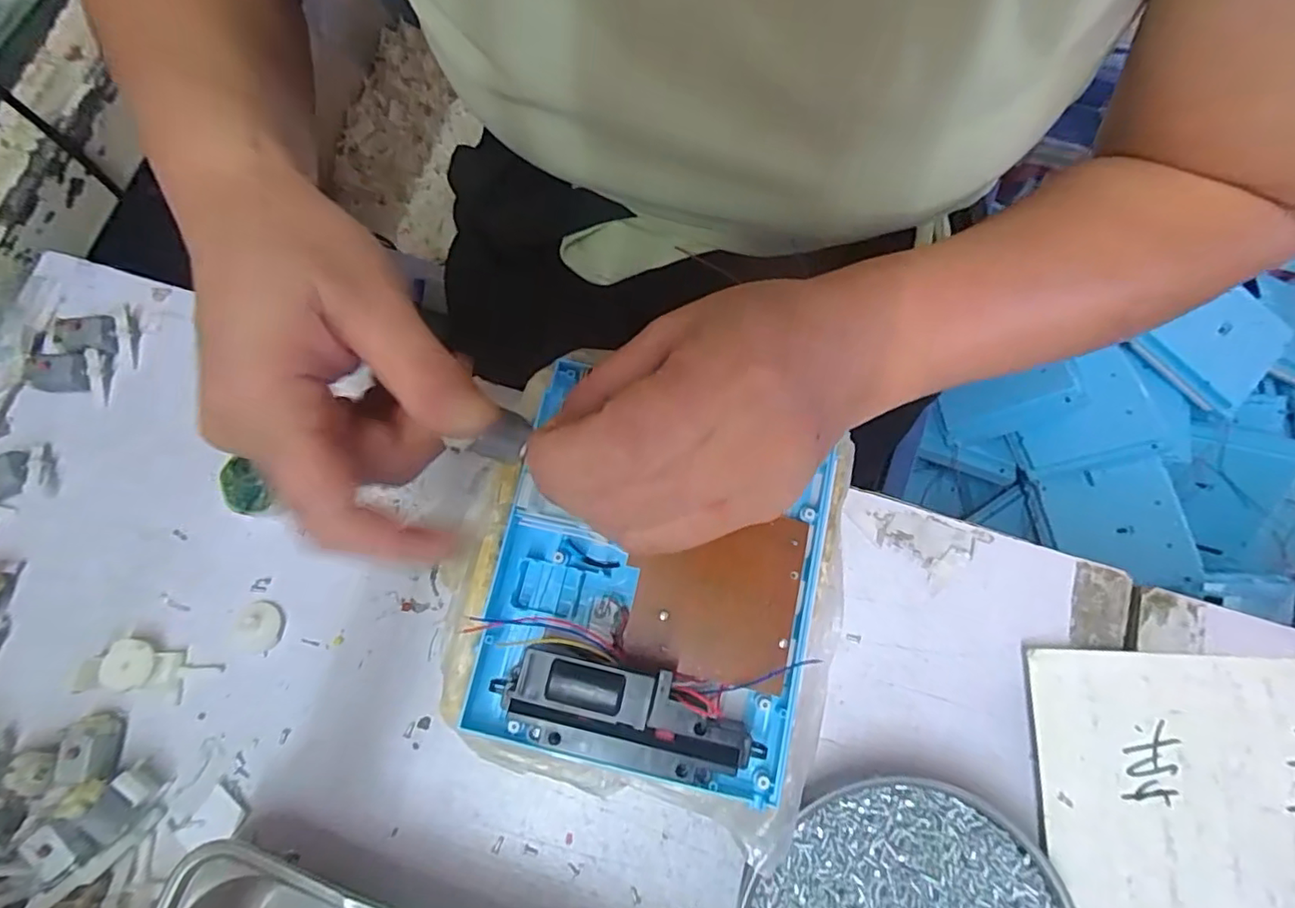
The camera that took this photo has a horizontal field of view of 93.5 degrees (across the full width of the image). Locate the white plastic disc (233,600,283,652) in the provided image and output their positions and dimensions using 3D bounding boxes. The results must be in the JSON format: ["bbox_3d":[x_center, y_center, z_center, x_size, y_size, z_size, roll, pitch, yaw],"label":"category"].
[{"bbox_3d":[-0.188,0.083,0.294,0.023,0.005,0.023,0,76,1],"label":"white plastic disc"}]

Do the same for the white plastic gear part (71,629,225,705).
[{"bbox_3d":[-0.235,0.101,0.286,0.060,0.009,0.026,8,76,3],"label":"white plastic gear part"}]

